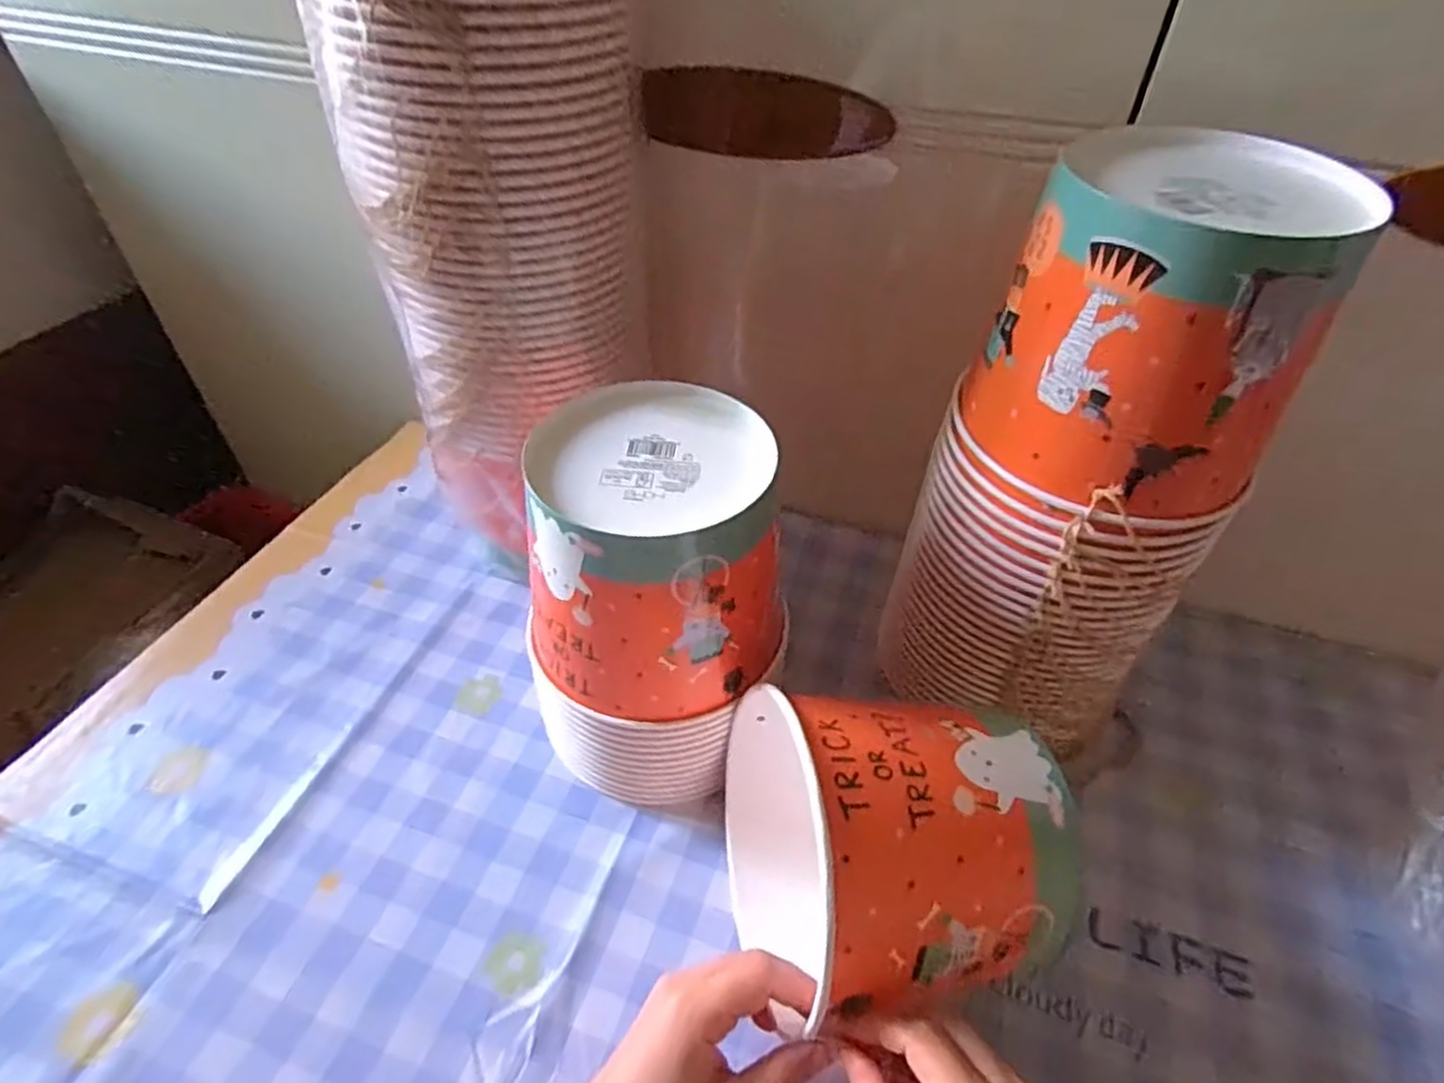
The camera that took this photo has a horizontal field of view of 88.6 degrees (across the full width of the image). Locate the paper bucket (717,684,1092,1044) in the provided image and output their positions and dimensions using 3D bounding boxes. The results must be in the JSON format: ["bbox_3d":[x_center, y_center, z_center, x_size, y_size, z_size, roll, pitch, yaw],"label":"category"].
[{"bbox_3d":[0.073,0.155,0.393,0.133,0.159,0.133,7,69,-19],"label":"paper bucket"}]

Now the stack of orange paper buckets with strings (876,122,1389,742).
[{"bbox_3d":[0.196,-0.017,0.431,0.119,0.356,0.141,-14,46,-15],"label":"stack of orange paper buckets with strings"}]

